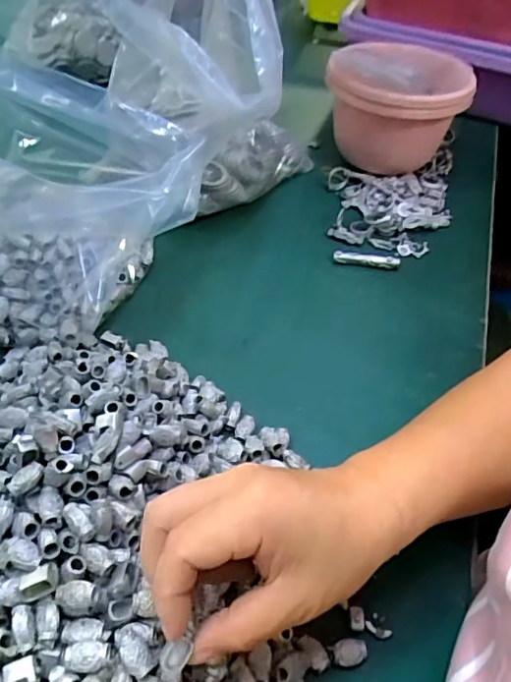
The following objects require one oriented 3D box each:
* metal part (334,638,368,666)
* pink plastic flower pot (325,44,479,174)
[{"bbox_3d":[0.051,0.167,0.292,0.018,0.004,0.013,2,48,-3],"label":"metal part"},{"bbox_3d":[0.147,-0.240,0.562,0.124,0.104,0.128,2,48,-3],"label":"pink plastic flower pot"}]

